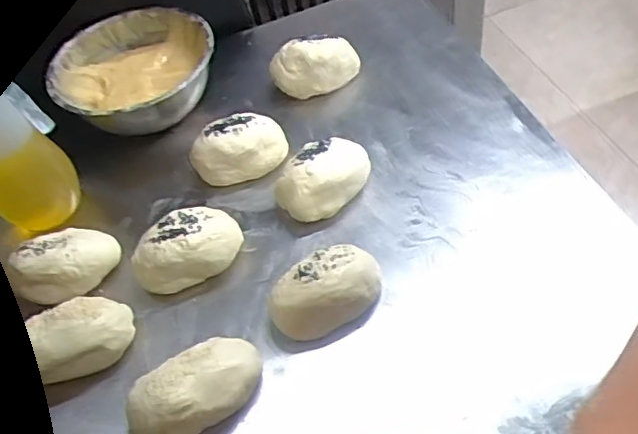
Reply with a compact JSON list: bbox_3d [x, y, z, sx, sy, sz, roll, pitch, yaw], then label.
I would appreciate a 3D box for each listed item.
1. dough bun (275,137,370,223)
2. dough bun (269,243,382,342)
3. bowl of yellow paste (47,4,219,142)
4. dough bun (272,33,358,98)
[{"bbox_3d":[0.005,-0.035,0.538,0.086,0.046,0.055,-39,56,-20],"label":"dough bun"},{"bbox_3d":[0.007,0.058,0.469,0.091,0.052,0.049,-23,52,-8],"label":"dough bun"},{"bbox_3d":[-0.185,-0.151,0.646,0.156,0.061,0.162,-5,52,6],"label":"bowl of yellow paste"},{"bbox_3d":[-0.003,-0.158,0.629,0.089,0.043,0.049,-21,52,-6],"label":"dough bun"}]

